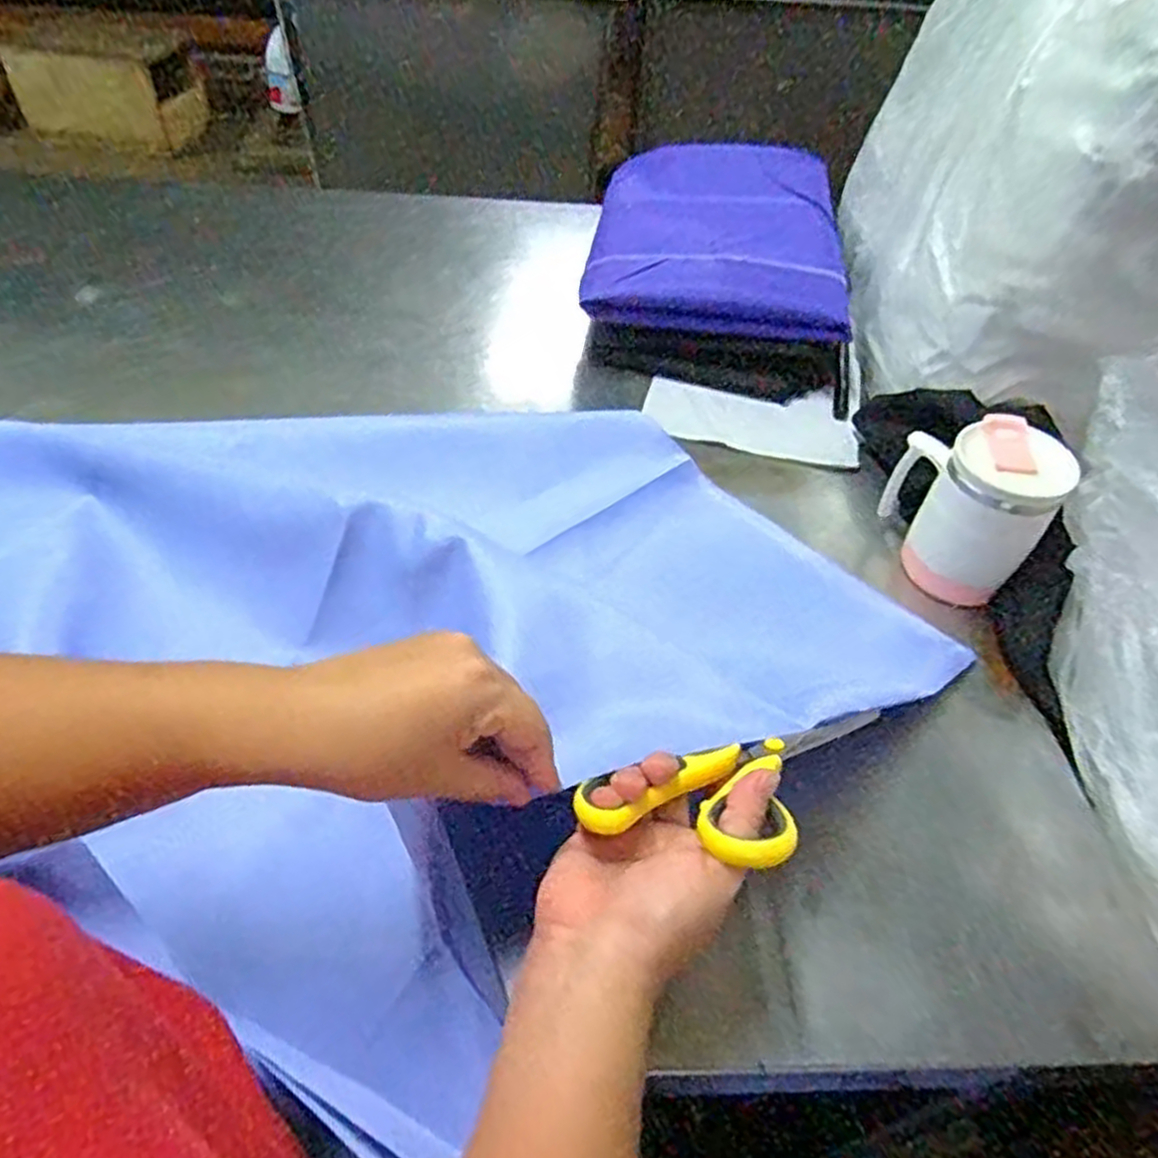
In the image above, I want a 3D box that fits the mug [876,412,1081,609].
[{"bbox_3d":[0.316,-0.061,0.643,0.078,0.121,0.120,-22,53,-23],"label":"mug"}]

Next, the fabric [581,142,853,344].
[{"bbox_3d":[0.156,-0.397,0.892,0.269,0.062,0.328,6,48,0],"label":"fabric"}]

